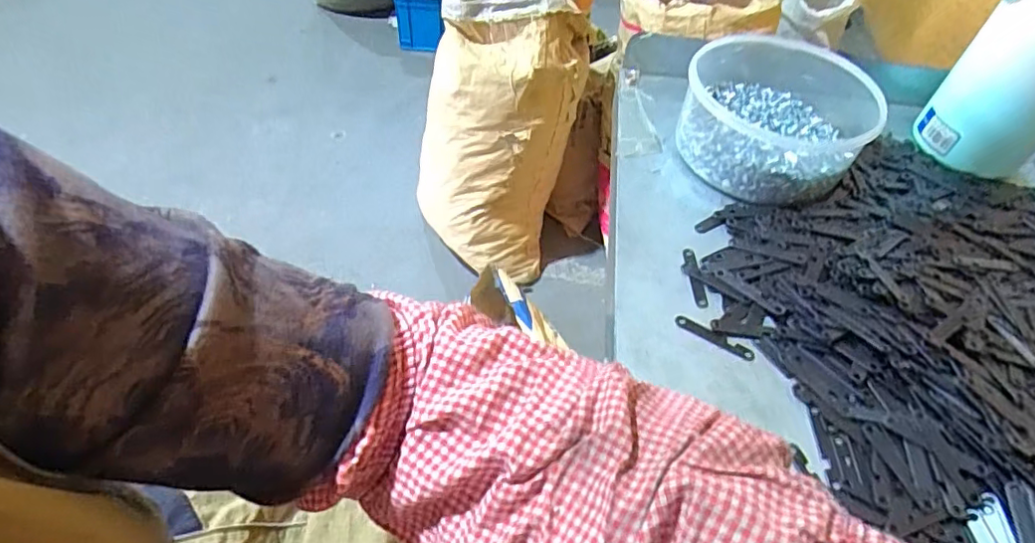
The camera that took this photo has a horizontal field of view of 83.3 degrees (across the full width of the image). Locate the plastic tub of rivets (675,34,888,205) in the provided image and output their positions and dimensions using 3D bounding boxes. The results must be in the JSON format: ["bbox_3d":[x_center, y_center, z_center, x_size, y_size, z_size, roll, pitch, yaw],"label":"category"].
[{"bbox_3d":[0.221,-0.135,0.490,0.158,0.061,0.171,18,51,12],"label":"plastic tub of rivets"}]

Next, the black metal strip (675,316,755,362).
[{"bbox_3d":[0.128,0.042,0.377,0.052,0.004,0.010,29,54,19],"label":"black metal strip"}]

